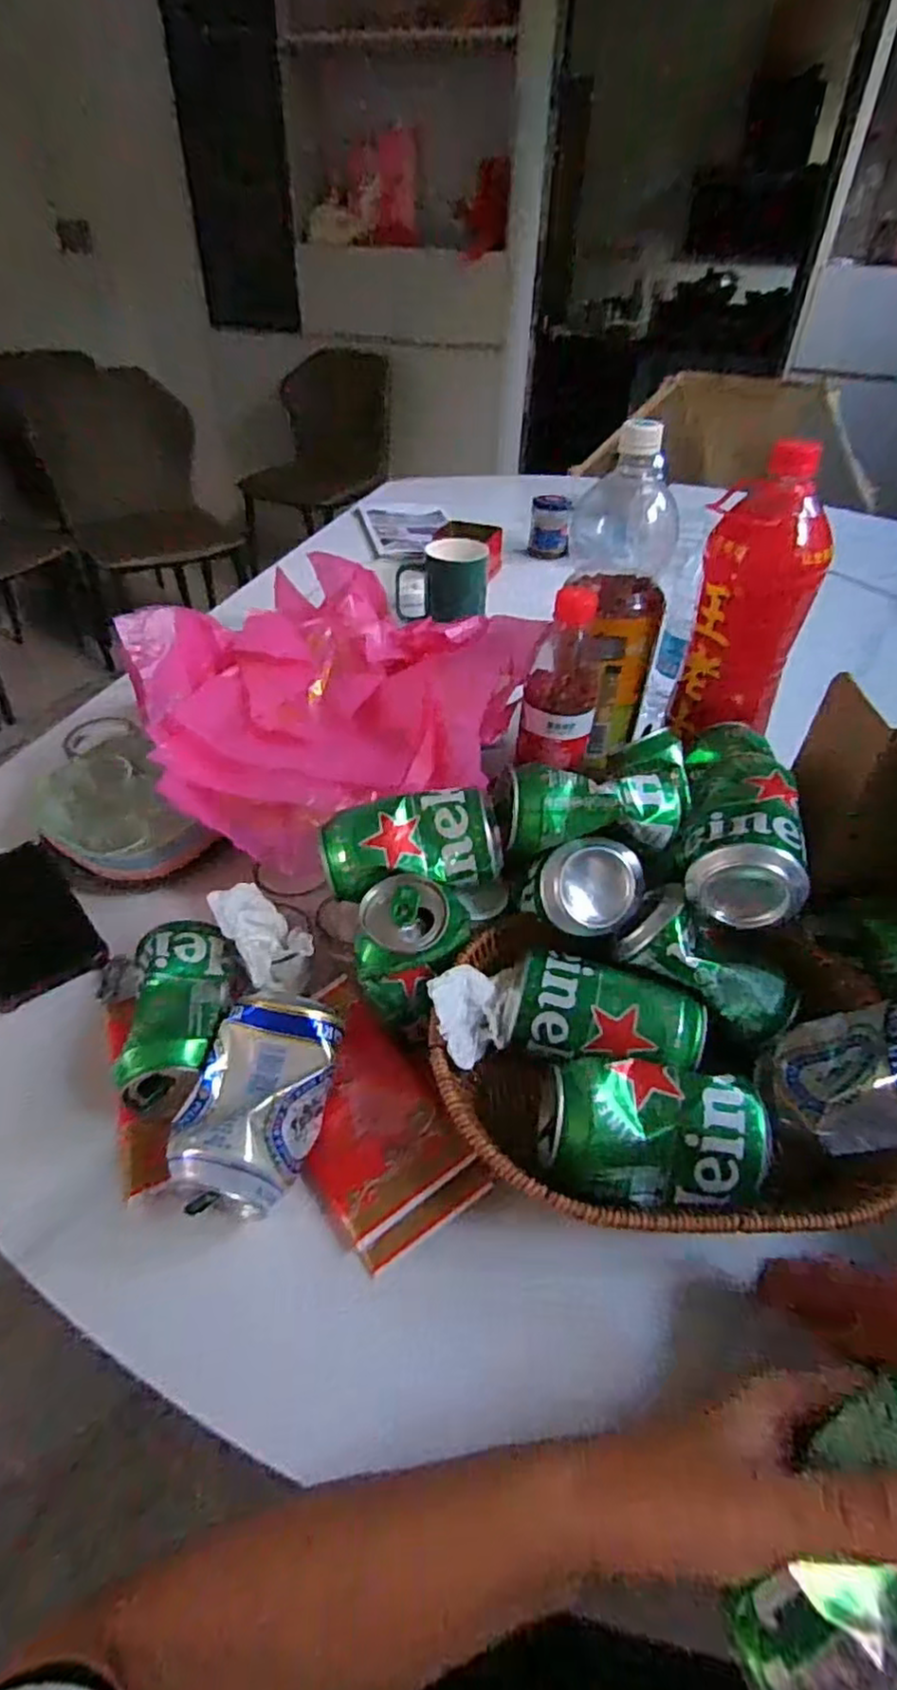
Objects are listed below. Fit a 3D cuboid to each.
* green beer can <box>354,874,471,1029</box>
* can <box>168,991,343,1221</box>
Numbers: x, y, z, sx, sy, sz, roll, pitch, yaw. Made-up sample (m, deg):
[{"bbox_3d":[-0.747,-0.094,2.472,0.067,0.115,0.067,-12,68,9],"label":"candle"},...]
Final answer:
[{"bbox_3d":[-0.023,0.065,0.418,0.059,0.078,0.054,1,41,-1],"label":"green beer can"},{"bbox_3d":[-0.104,0.149,0.384,0.068,0.078,0.110,14,43,13],"label":"can"}]

